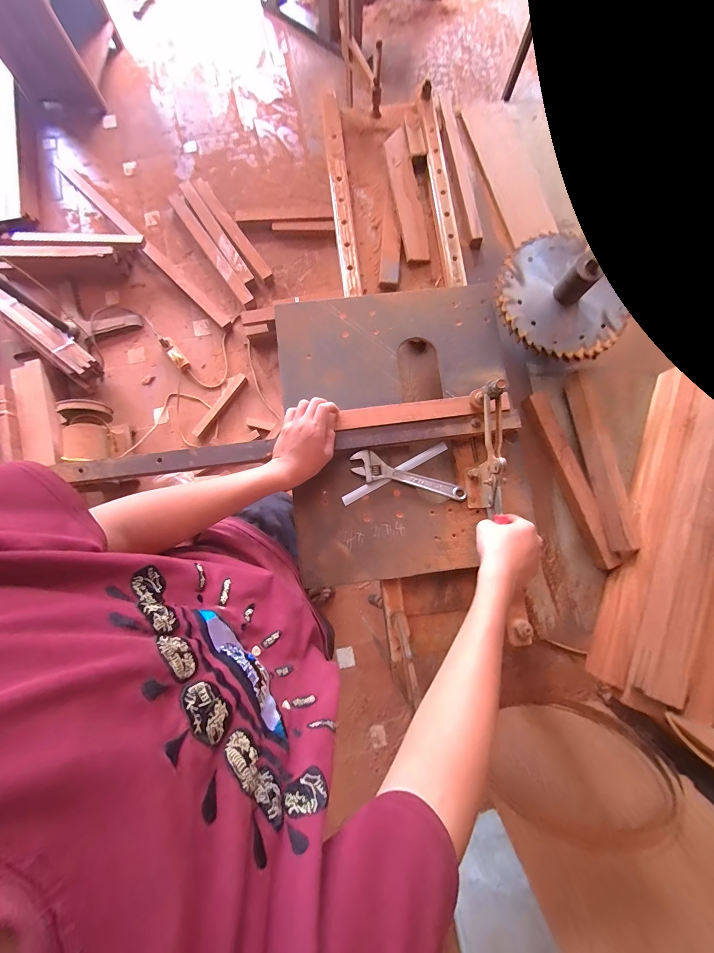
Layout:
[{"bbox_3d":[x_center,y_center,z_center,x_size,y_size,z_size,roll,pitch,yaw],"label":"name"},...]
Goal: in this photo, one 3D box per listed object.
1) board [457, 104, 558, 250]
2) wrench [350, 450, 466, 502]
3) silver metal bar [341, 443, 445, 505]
[{"bbox_3d":[0.340,-0.678,0.744,0.131,0.016,0.343,-18,82,-7],"label":"board"},{"bbox_3d":[0.083,0.007,0.553,0.194,0.017,0.044,22,83,0],"label":"wrench"},{"bbox_3d":[0.064,-0.005,0.564,0.197,0.010,0.016,-29,86,-5],"label":"silver metal bar"}]

